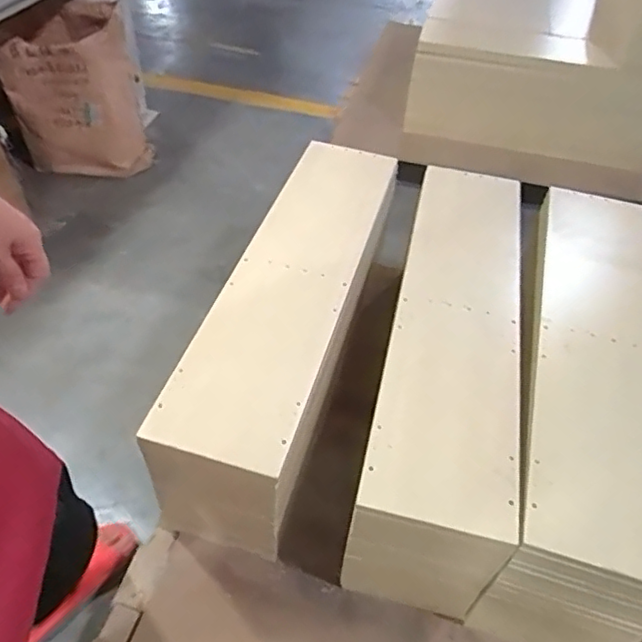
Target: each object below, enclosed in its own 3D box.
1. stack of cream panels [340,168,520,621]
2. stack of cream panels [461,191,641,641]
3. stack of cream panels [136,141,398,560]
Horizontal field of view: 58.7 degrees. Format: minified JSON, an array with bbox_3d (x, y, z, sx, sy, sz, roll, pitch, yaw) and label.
[{"bbox_3d":[0.223,0.056,1.045,0.194,0.274,0.794,12,47,7],"label":"stack of cream panels"},{"bbox_3d":[0.420,0.101,0.985,0.216,0.270,0.767,15,47,10],"label":"stack of cream panels"},{"bbox_3d":[-0.047,-0.006,1.074,0.194,0.269,0.767,14,47,9],"label":"stack of cream panels"}]

